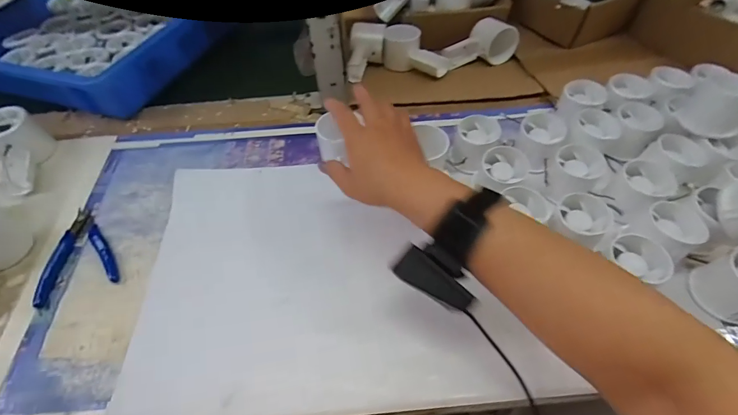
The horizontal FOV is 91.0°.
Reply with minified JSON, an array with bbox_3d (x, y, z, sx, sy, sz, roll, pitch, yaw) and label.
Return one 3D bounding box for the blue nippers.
[{"bbox_3d":[-0.326,0.047,0.408,0.075,0.010,0.114,-21,56,-12],"label":"blue nippers"}]

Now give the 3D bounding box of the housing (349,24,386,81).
[{"bbox_3d":[-0.003,-0.245,0.580,0.053,0.054,0.089,2,54,4],"label":"housing"}]

